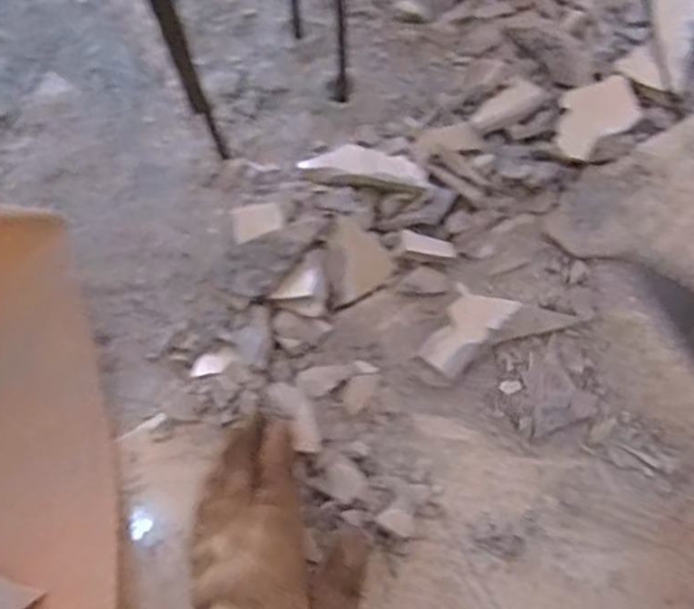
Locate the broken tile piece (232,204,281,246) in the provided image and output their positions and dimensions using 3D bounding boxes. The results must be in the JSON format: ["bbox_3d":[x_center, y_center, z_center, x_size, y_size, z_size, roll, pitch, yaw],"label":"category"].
[{"bbox_3d":[-0.068,-0.061,0.534,0.037,0.007,0.031,-10,72,10],"label":"broken tile piece"}]

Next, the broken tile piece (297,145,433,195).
[{"bbox_3d":[0.016,-0.106,0.550,0.106,0.015,0.040,14,71,25],"label":"broken tile piece"}]

